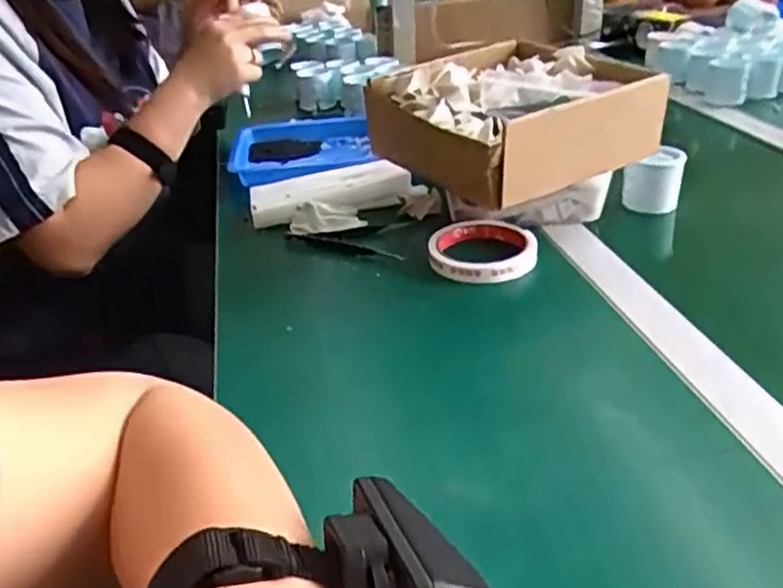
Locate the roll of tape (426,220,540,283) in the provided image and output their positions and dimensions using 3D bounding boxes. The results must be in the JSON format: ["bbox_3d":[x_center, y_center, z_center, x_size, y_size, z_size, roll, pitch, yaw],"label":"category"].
[{"bbox_3d":[0.079,-0.041,0.640,0.091,0.020,0.096,0,29,5],"label":"roll of tape"}]

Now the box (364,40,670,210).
[{"bbox_3d":[0.106,-0.162,0.656,0.199,0.079,0.206,-17,32,-25],"label":"box"}]

